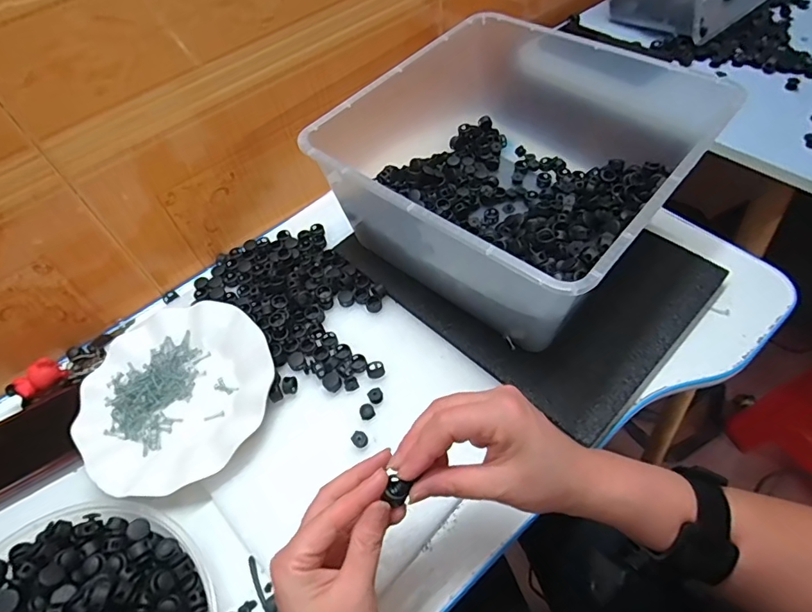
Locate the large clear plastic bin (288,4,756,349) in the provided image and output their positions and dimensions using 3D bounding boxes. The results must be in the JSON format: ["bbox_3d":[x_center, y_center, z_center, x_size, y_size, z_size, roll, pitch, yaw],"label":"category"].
[{"bbox_3d":[0.115,-0.154,0.497,0.309,0.134,0.339,34,65,26],"label":"large clear plastic bin"}]

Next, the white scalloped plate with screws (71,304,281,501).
[{"bbox_3d":[-0.217,0.082,0.457,0.177,0.018,0.177,-3,55,4],"label":"white scalloped plate with screws"}]

